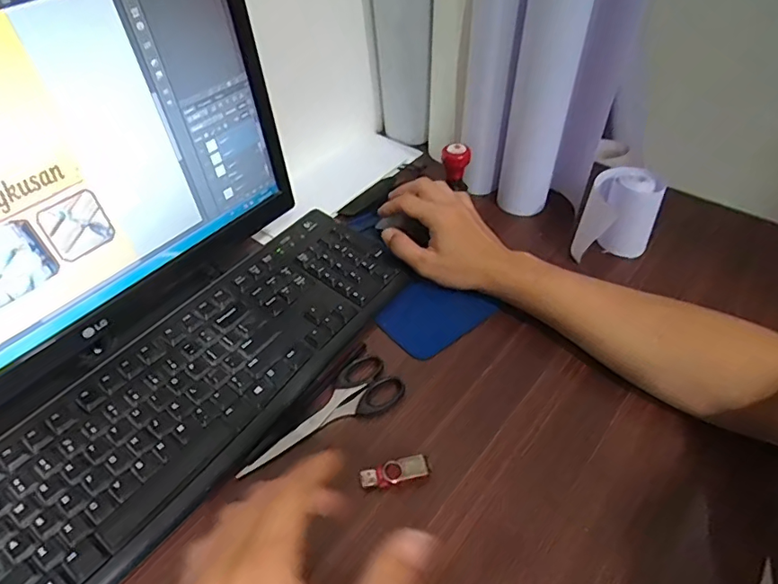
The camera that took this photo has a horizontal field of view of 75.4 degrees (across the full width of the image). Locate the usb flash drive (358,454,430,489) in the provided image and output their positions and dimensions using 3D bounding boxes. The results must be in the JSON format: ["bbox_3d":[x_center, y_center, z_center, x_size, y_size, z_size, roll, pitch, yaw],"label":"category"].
[{"bbox_3d":[0.005,0.140,0.390,0.053,0.006,0.017,-10,52,-14],"label":"usb flash drive"}]

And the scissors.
[{"bbox_3d":[-0.055,0.109,0.429,0.149,0.011,0.055,-32,60,-28],"label":"scissors"}]

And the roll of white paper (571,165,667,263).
[{"bbox_3d":[0.253,-0.080,0.554,0.075,0.099,0.071,0,46,0],"label":"roll of white paper"}]

